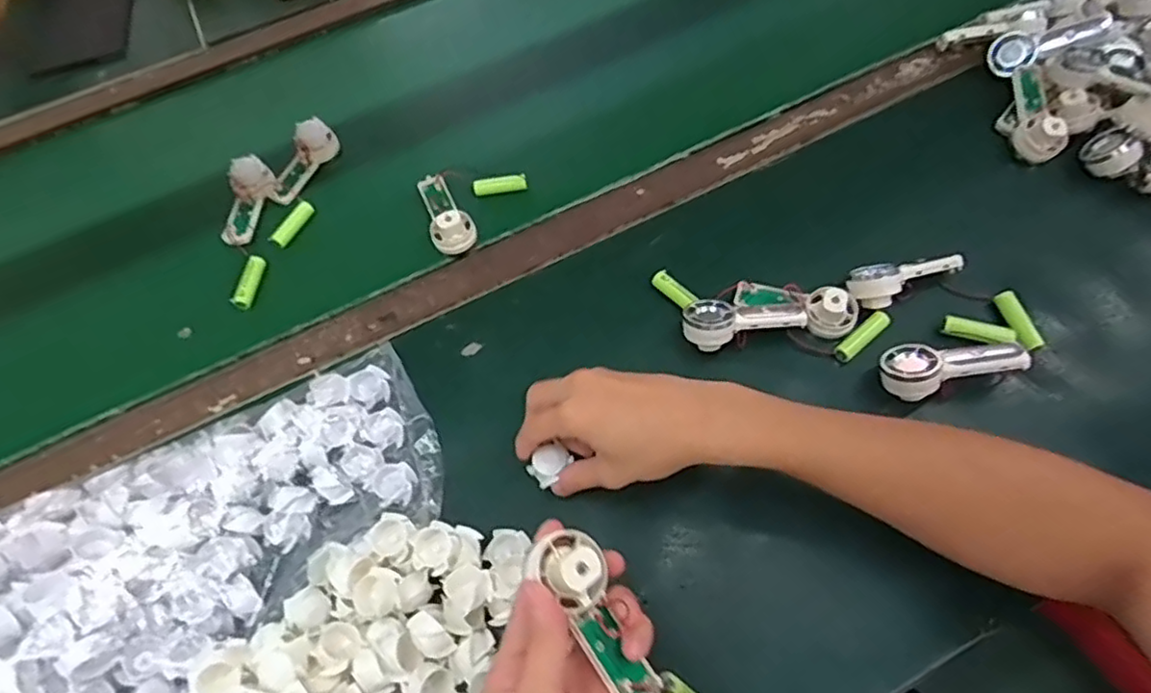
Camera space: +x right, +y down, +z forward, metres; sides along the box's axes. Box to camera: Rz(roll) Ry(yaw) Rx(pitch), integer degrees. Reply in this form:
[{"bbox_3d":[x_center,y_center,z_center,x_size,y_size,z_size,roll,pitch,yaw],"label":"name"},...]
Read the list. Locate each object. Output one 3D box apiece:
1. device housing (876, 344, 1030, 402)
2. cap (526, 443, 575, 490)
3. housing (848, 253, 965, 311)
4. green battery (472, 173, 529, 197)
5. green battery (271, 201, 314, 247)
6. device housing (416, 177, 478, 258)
[{"bbox_3d":[0.268,0.011,0.466,0.092,0.026,0.038,-11,60,12],"label":"device housing"},{"bbox_3d":[-0.019,0.085,0.464,0.020,0.014,0.027,38,70,22],"label":"cap"},{"bbox_3d":[0.259,-0.057,0.516,0.093,0.030,0.032,-24,62,-9],"label":"housing"},{"bbox_3d":[-0.072,-0.153,0.618,0.050,0.015,0.012,-8,61,0],"label":"green battery"},{"bbox_3d":[-0.268,-0.117,0.619,0.017,0.012,0.051,25,66,16],"label":"green battery"},{"bbox_3d":[-0.123,-0.125,0.603,0.038,0.038,0.099,-26,63,-10],"label":"device housing"}]

